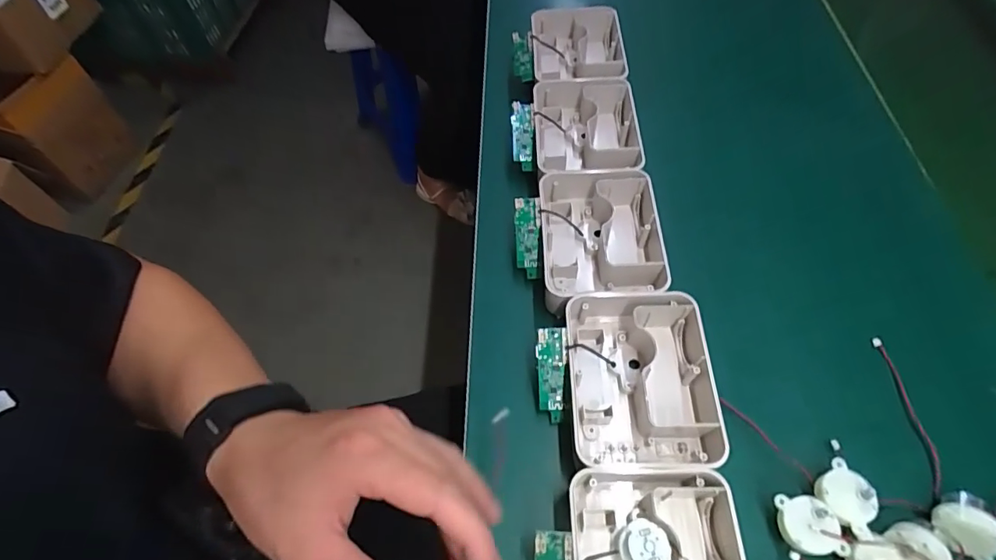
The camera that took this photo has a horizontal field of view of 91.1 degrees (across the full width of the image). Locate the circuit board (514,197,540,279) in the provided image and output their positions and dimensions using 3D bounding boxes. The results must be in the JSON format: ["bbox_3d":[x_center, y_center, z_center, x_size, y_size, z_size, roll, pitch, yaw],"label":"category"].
[{"bbox_3d":[0.026,-0.037,0.430,0.022,0.007,0.069,-1,89,0],"label":"circuit board"}]

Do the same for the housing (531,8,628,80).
[{"bbox_3d":[0.091,-0.253,0.562,0.103,0.053,0.133,-2,58,0],"label":"housing"}]

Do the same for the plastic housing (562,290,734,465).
[{"bbox_3d":[0.108,0.073,0.359,0.108,0.040,0.124,-1,58,1],"label":"plastic housing"}]

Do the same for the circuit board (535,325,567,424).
[{"bbox_3d":[0.040,0.072,0.367,0.021,0.006,0.071,0,92,0],"label":"circuit board"}]

